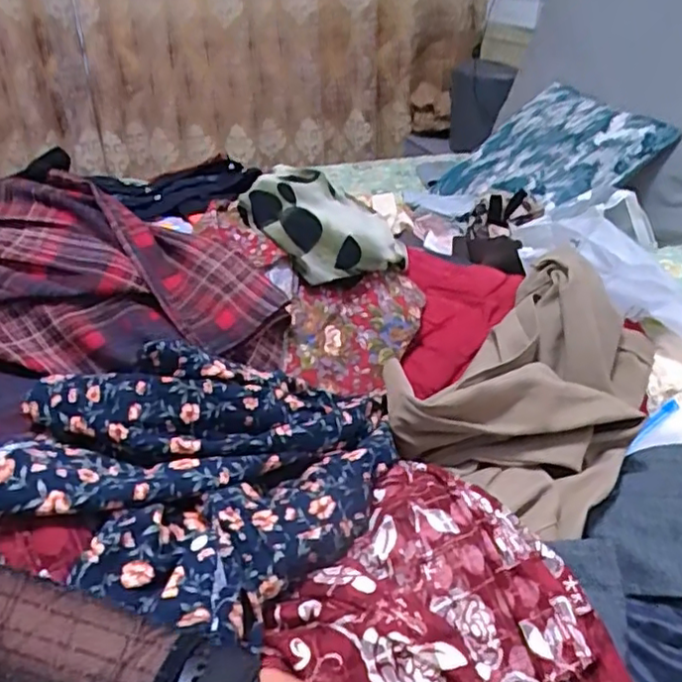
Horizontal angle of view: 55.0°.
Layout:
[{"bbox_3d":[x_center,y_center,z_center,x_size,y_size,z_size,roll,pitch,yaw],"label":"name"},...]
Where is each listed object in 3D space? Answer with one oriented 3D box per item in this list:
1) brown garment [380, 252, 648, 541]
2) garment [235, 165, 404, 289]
[{"bbox_3d":[0.196,0.020,0.650,0.199,0.094,0.308,20,36,31],"label":"brown garment"},{"bbox_3d":[-0.018,-0.136,0.771,0.185,0.083,0.193,3,31,6],"label":"garment"}]

